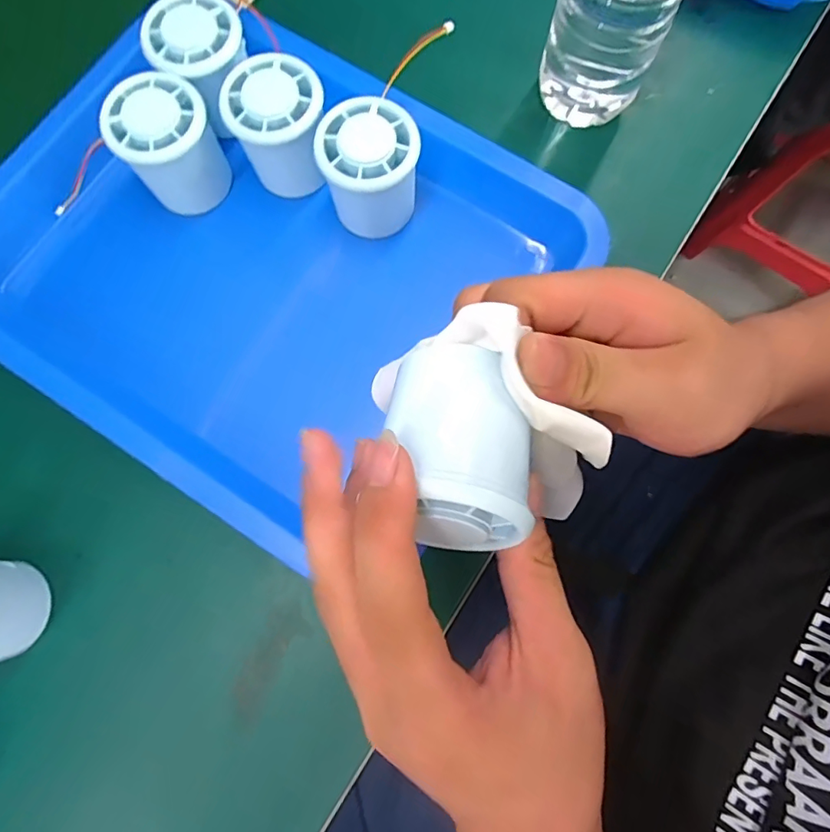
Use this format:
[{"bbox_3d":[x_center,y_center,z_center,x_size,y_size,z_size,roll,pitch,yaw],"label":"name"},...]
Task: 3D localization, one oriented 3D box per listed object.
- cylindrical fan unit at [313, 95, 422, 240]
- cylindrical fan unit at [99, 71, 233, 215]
[{"bbox_3d":[-0.026,-0.142,0.296,0.055,0.058,0.053,0,78,1],"label":"cylindrical fan unit"},{"bbox_3d":[-0.144,-0.157,0.302,0.055,0.058,0.057,0,78,1],"label":"cylindrical fan unit"}]

